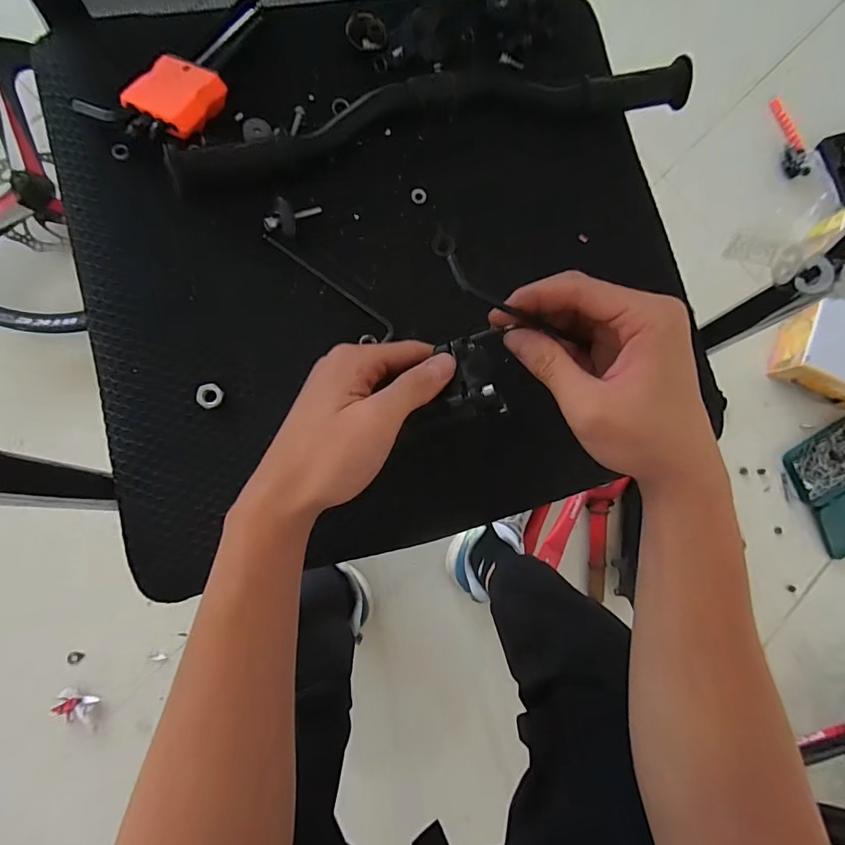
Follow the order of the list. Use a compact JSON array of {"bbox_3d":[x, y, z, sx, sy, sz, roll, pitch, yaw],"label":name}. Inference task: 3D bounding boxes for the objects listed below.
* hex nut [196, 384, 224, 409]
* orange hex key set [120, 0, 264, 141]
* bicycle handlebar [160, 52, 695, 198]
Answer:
[{"bbox_3d":[-0.148,-0.018,0.310,0.016,0.005,0.017,40,82,-5],"label":"hex nut"},{"bbox_3d":[-0.158,-0.270,0.328,0.052,0.020,0.167,22,69,-6],"label":"orange hex key set"},{"bbox_3d":[0.032,-0.248,0.348,0.436,0.040,0.049,-19,90,-10],"label":"bicycle handlebar"}]

